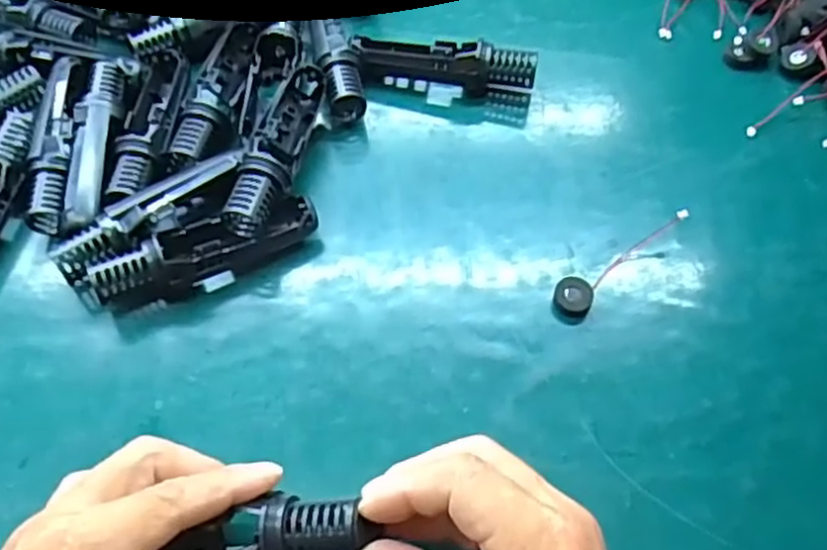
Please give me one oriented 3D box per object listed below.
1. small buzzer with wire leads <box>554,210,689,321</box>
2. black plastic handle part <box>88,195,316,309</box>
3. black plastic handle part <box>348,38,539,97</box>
[{"bbox_3d":[0.120,-0.009,0.425,0.100,0.007,0.020,-32,65,-17],"label":"small buzzer with wire leads"},{"bbox_3d":[-0.111,-0.014,0.413,0.119,0.032,0.026,-26,64,-14],"label":"black plastic handle part"},{"bbox_3d":[0.020,-0.136,0.488,0.116,0.030,0.022,8,61,4],"label":"black plastic handle part"}]

